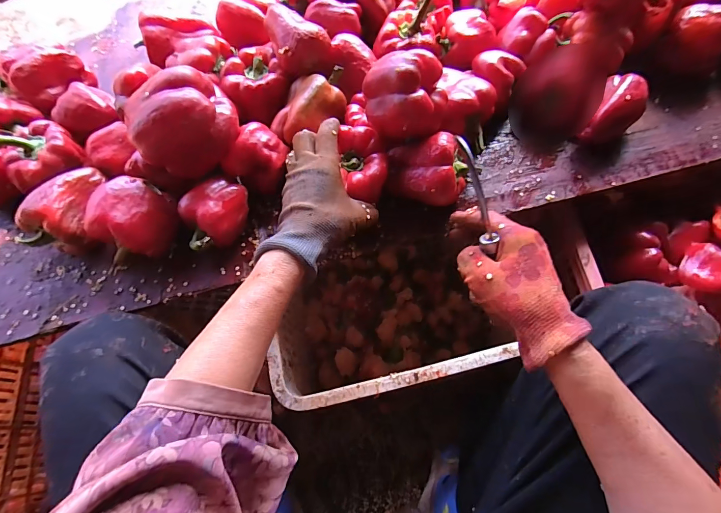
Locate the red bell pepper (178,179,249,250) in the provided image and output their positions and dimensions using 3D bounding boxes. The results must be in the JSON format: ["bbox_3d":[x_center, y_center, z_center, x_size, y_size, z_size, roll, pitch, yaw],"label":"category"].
[{"bbox_3d":[-0.160,-0.045,0.411,0.077,0.061,0.059,-36,69,-13],"label":"red bell pepper"}]

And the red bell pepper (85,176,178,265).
[{"bbox_3d":[-0.242,-0.034,0.396,0.064,0.079,0.082,38,73,18],"label":"red bell pepper"}]

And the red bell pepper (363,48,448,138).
[{"bbox_3d":[0.049,-0.161,0.377,0.085,0.076,0.066,-7,65,0],"label":"red bell pepper"}]

